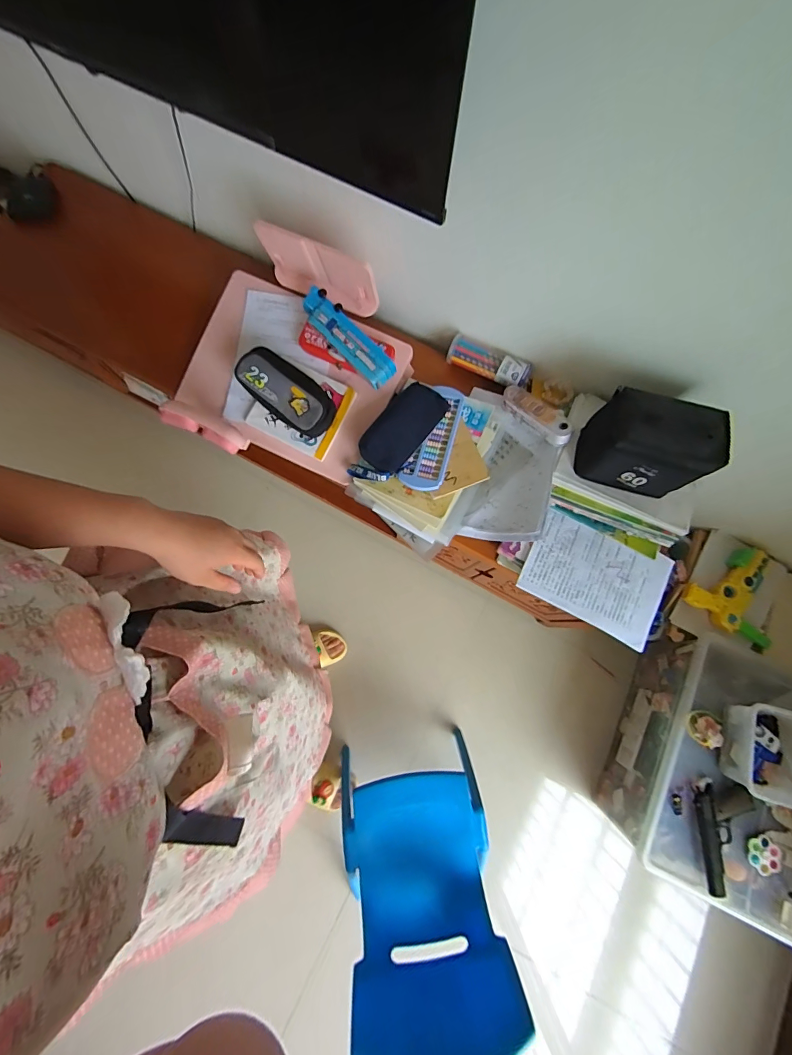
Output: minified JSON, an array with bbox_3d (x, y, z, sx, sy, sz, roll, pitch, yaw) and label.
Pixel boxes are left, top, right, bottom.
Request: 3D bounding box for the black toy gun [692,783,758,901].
[{"bbox_3d":[0.726,0.677,0.884,0.120,0.034,0.208,3,73,0],"label":"black toy gun"}]

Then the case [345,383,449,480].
[{"bbox_3d":[0.004,-0.205,0.860,0.108,0.061,0.250,36,76,9],"label":"case"}]

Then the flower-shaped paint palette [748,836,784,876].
[{"bbox_3d":[0.804,0.717,0.887,0.072,0.009,0.068,0,73,-1],"label":"flower-shaped paint palette"}]

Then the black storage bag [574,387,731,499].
[{"bbox_3d":[0.474,-0.157,0.764,0.195,0.171,0.116,19,74,4],"label":"black storage bag"}]

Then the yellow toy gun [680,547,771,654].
[{"bbox_3d":[0.901,0.172,1.048,0.237,0.042,0.233,40,77,10],"label":"yellow toy gun"}]

